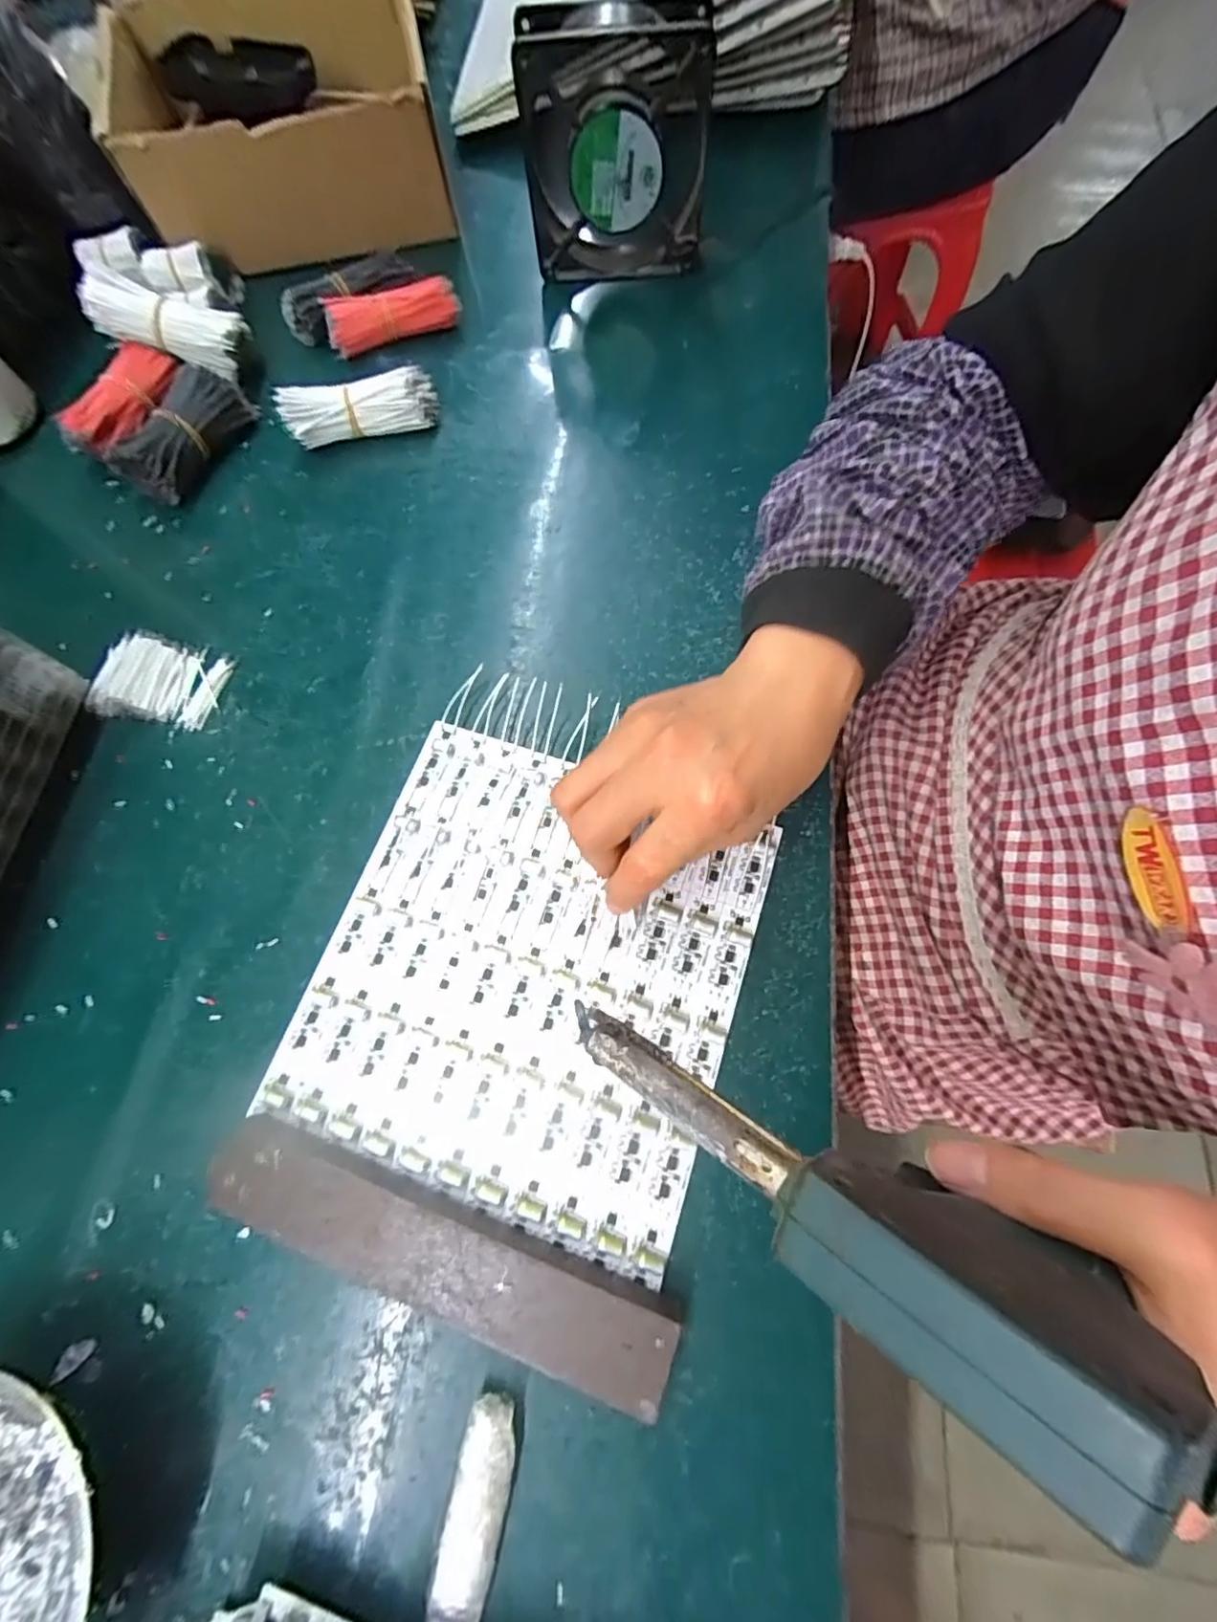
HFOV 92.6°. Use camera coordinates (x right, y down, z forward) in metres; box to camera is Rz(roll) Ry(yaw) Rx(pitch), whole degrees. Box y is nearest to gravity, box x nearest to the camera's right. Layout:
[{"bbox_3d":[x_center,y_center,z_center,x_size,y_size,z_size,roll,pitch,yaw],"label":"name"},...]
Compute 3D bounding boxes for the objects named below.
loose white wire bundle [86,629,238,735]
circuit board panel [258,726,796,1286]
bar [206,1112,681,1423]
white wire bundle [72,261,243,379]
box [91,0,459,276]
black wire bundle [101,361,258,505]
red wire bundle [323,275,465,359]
[{"bbox_3d":[-0.265,-0.078,0.344,0.072,0.012,0.053,12,72,6],"label":"loose white wire bundle"},{"bbox_3d":[-0.037,0.074,0.282,0.193,0.006,0.200,18,72,8],"label":"circuit board panel"},{"bbox_3d":[-0.073,0.180,0.239,0.200,0.018,0.037,18,72,8],"label":"bar"},{"bbox_3d":[-0.302,-0.338,0.399,0.093,0.030,0.035,14,71,-11],"label":"white wire bundle"},{"bbox_3d":[-0.261,-0.563,0.461,0.228,0.071,0.243,-12,71,-2],"label":"box"},{"bbox_3d":[-0.287,-0.252,0.387,0.040,0.035,0.097,25,74,10],"label":"black wire bundle"},{"bbox_3d":[-0.156,-0.359,0.418,0.093,0.021,0.033,-18,71,-4],"label":"red wire bundle"}]

